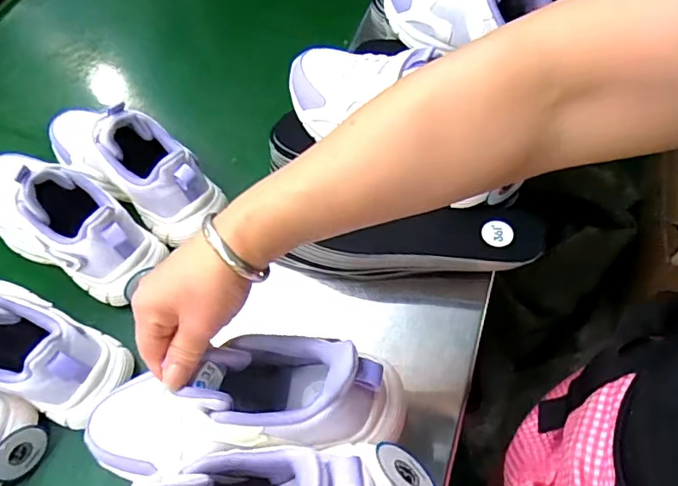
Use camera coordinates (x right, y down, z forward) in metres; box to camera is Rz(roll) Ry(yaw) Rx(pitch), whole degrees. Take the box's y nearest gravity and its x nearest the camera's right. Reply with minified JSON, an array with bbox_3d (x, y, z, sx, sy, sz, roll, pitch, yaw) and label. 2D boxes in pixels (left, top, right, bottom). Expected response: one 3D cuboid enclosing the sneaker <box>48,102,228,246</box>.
[{"bbox_3d":[-0.227,-0.099,0.546,0.233,0.105,0.087,31,65,20],"label":"sneaker"}]

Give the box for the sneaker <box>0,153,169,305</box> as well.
[{"bbox_3d":[-0.285,-0.035,0.516,0.219,0.112,0.083,26,64,17],"label":"sneaker"}]

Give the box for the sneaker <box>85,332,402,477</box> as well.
[{"bbox_3d":[-0.081,0.113,0.369,0.232,0.098,0.070,-12,58,13],"label":"sneaker"}]

